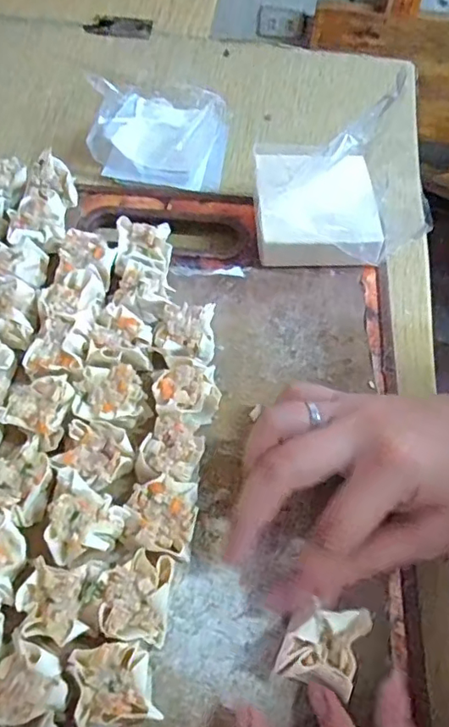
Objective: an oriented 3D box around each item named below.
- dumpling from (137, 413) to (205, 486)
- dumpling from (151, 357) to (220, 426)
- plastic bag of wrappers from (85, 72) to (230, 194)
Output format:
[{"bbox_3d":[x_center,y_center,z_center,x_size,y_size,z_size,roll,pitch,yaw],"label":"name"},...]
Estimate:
[{"bbox_3d":[-0.026,0.045,0.289,0.032,0.019,0.032,13,60,7],"label":"dumpling"},{"bbox_3d":[-0.019,0.016,0.308,0.034,0.022,0.038,17,60,9],"label":"dumpling"},{"bbox_3d":[-0.051,-0.182,0.433,0.103,0.035,0.096,7,59,4],"label":"plastic bag of wrappers"}]

